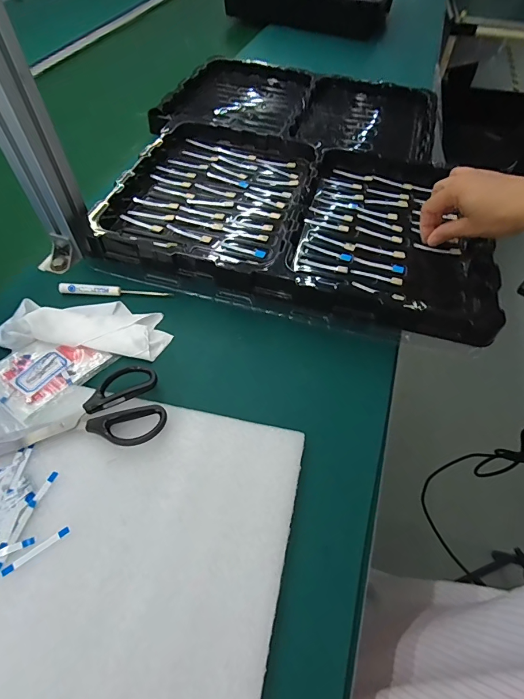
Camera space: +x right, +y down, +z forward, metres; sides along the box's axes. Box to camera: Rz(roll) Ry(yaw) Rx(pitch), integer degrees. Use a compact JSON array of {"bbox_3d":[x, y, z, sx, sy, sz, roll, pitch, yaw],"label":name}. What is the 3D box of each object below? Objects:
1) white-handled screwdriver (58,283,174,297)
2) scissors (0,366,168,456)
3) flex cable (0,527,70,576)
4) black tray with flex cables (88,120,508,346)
[{"bbox_3d":[-0.170,-0.069,0.438,0.125,0.011,0.013,1,55,-1],"label":"white-handled screwdriver"},{"bbox_3d":[-0.170,0.066,0.335,0.160,0.014,0.071,-17,57,-13],"label":"scissors"},{"bbox_3d":[-0.171,0.152,0.285,0.049,0.004,0.006,-31,61,-21],"label":"flex cable"},{"bbox_3d":[0.051,-0.183,0.502,0.464,0.045,0.317,14,56,8],"label":"black tray with flex cables"}]

